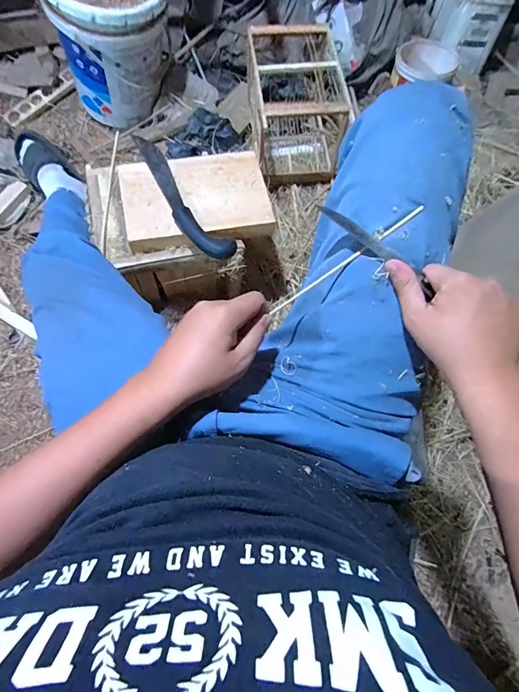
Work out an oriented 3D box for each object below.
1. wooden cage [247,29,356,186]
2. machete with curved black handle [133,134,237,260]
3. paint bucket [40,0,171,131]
[{"bbox_3d":[0.091,-0.666,1.061,0.220,0.232,0.359,-10,67,-5],"label":"wooden cage"},{"bbox_3d":[-0.169,-0.302,0.758,0.063,0.030,0.359,-33,71,-14],"label":"machete with curved black handle"},{"bbox_3d":[-0.395,-0.857,1.059,0.295,0.296,0.293,-19,68,-9],"label":"paint bucket"}]

